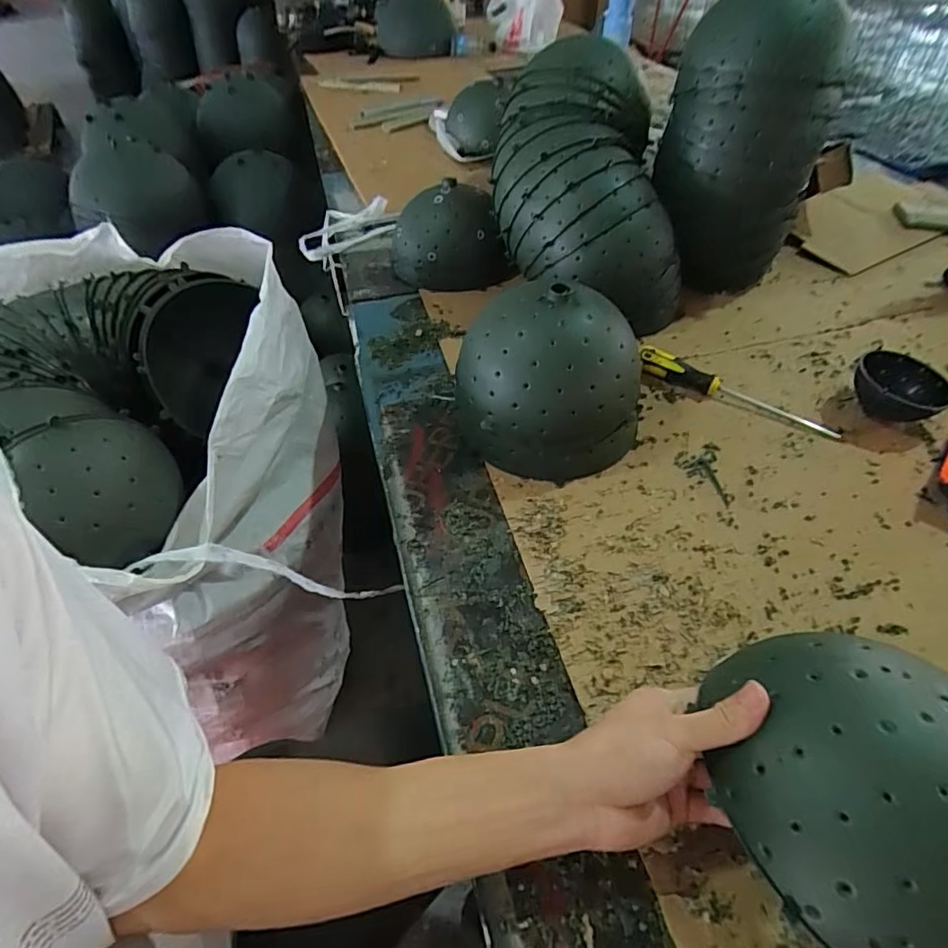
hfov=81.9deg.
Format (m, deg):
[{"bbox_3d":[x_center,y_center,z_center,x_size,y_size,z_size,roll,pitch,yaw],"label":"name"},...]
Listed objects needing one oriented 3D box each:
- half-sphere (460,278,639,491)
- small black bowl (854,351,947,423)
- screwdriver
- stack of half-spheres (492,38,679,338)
[{"bbox_3d":[0.077,-0.100,0.598,0.174,0.163,0.161,-19,50,-14],"label":"half-sphere"},{"bbox_3d":[0.512,-0.101,0.660,0.100,0.046,0.082,34,58,28],"label":"small black bowl"},{"bbox_3d":[0.323,-0.106,0.676,0.243,0.040,0.025,21,53,20],"label":"screwdriver"},{"bbox_3d":[0.155,-0.396,0.758,0.245,0.256,0.266,-2,48,-1],"label":"stack of half-spheres"}]

